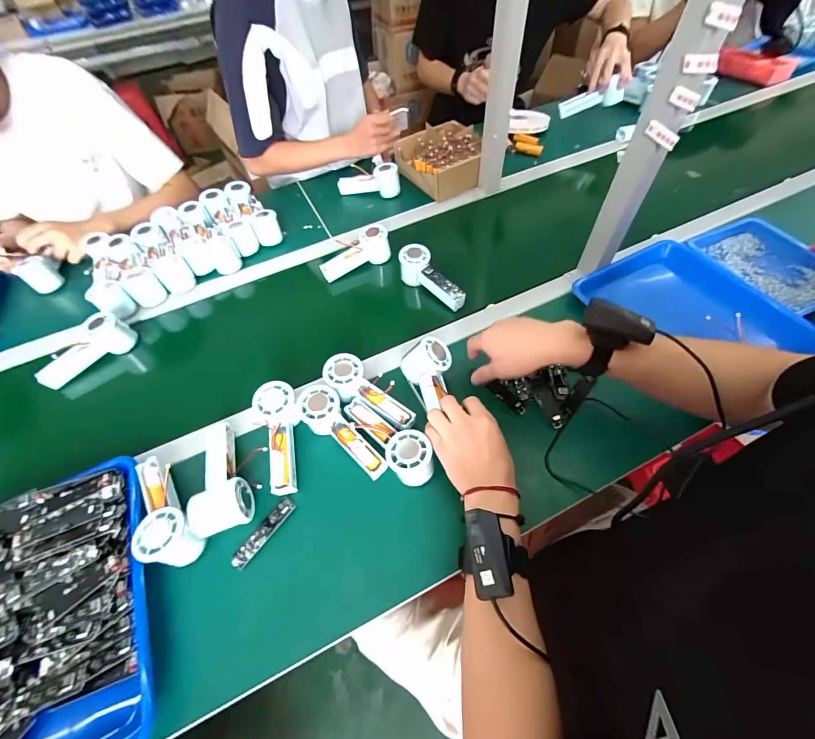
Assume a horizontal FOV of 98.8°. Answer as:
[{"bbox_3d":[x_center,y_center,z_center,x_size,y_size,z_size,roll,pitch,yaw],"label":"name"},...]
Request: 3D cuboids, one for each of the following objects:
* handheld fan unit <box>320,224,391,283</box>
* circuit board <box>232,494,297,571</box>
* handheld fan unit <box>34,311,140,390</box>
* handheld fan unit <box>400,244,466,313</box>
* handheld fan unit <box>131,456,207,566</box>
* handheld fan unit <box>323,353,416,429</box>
[{"bbox_3d":[-0.110,-0.237,0.708,0.142,0.058,0.056,-27,57,-14],"label":"handheld fan unit"},{"bbox_3d":[-0.183,0.206,0.444,0.023,0.007,0.093,30,62,23],"label":"circuit board"},{"bbox_3d":[-0.568,-0.035,0.612,0.040,0.058,0.153,37,66,26],"label":"handheld fan unit"},{"bbox_3d":[0.045,-0.167,0.657,0.056,0.057,0.151,-39,76,-21],"label":"handheld fan unit"},{"bbox_3d":[-0.312,0.173,0.445,0.054,0.052,0.152,-33,59,-17],"label":"handheld fan unit"},{"bbox_3d":[-0.057,0.035,0.514,0.154,0.032,0.057,35,64,10],"label":"handheld fan unit"}]

